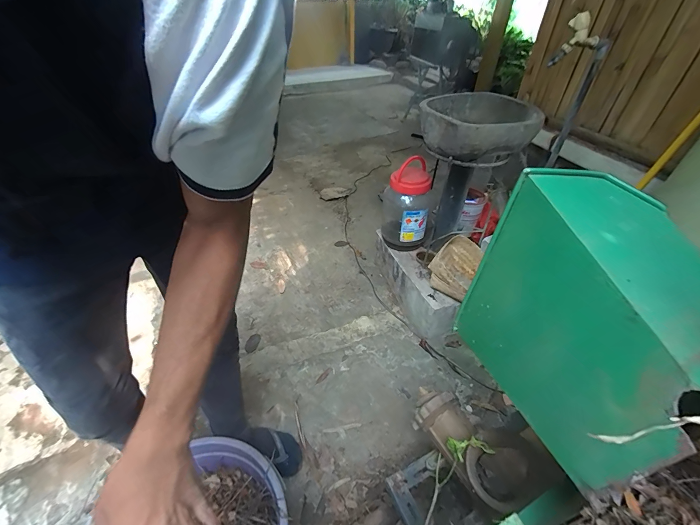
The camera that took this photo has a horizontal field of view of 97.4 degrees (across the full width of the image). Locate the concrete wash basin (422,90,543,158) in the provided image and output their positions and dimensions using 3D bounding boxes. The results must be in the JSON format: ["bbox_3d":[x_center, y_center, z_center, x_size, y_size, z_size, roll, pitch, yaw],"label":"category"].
[{"bbox_3d":[0.444,-0.499,1.136,0.334,0.160,0.408,-4,41,-5],"label":"concrete wash basin"}]

